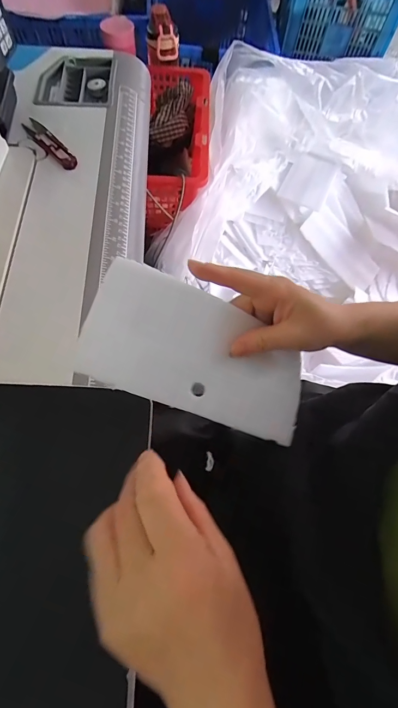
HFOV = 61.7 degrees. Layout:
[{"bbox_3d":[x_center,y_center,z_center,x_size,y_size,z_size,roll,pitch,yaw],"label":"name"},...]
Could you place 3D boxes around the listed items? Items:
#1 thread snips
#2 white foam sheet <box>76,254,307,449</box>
[{"bbox_3d":[-0.177,-0.251,0.394,0.022,0.007,0.100,-40,74,-18],"label":"thread snips"},{"bbox_3d":[0.006,0.002,0.278,0.194,0.009,0.094,22,86,-14],"label":"white foam sheet"}]

